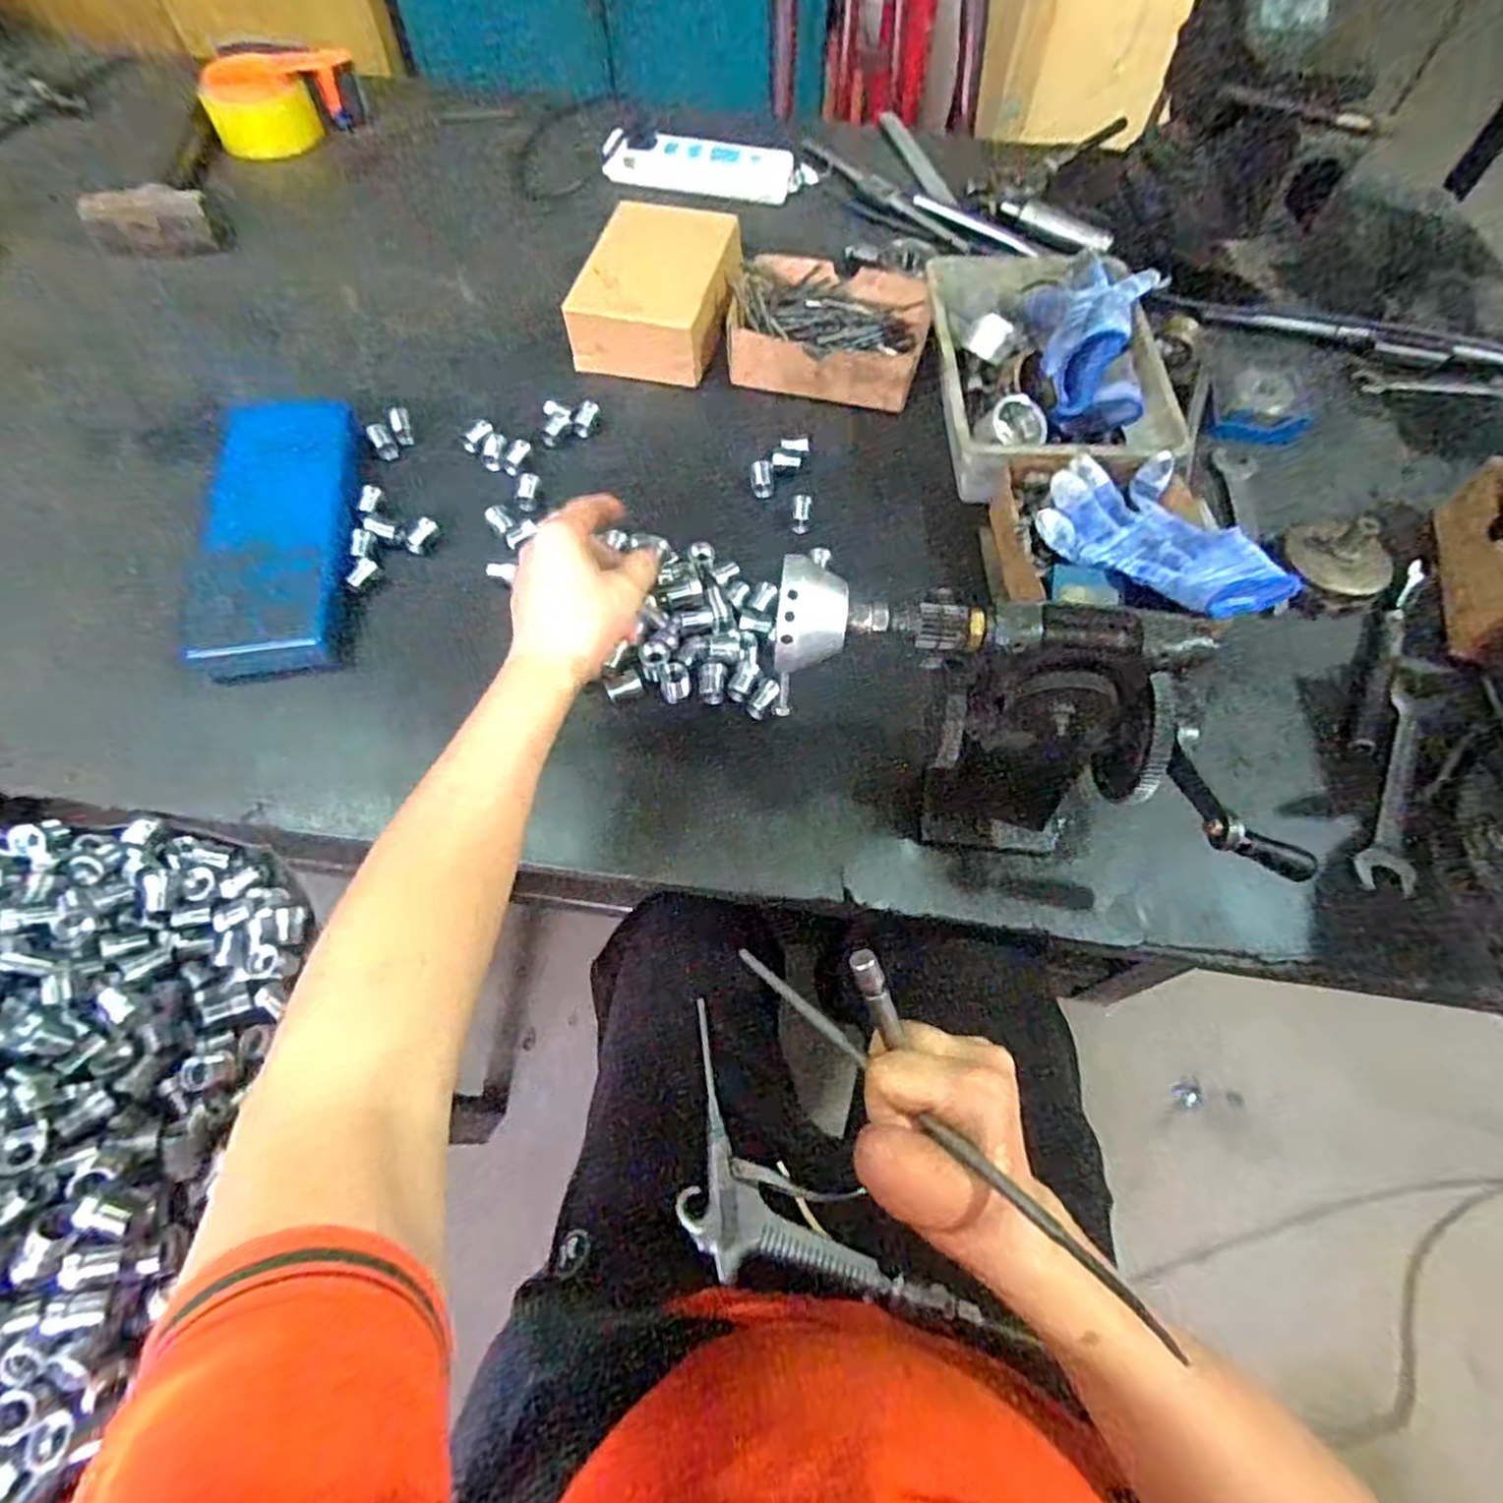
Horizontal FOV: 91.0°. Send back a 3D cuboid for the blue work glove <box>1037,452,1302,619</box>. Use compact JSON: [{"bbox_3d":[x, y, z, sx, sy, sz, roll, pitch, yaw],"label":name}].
[{"bbox_3d":[0.290,-0.151,0.515,0.089,0.050,0.168,-30,54,-17],"label":"blue work glove"}]

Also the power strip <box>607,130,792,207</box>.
[{"bbox_3d":[-0.060,-0.639,0.800,0.203,0.027,0.060,10,62,4],"label":"power strip"}]

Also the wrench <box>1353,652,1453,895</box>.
[{"bbox_3d":[0.436,0.006,0.495,0.034,0.016,0.202,28,64,13],"label":"wrench"}]

